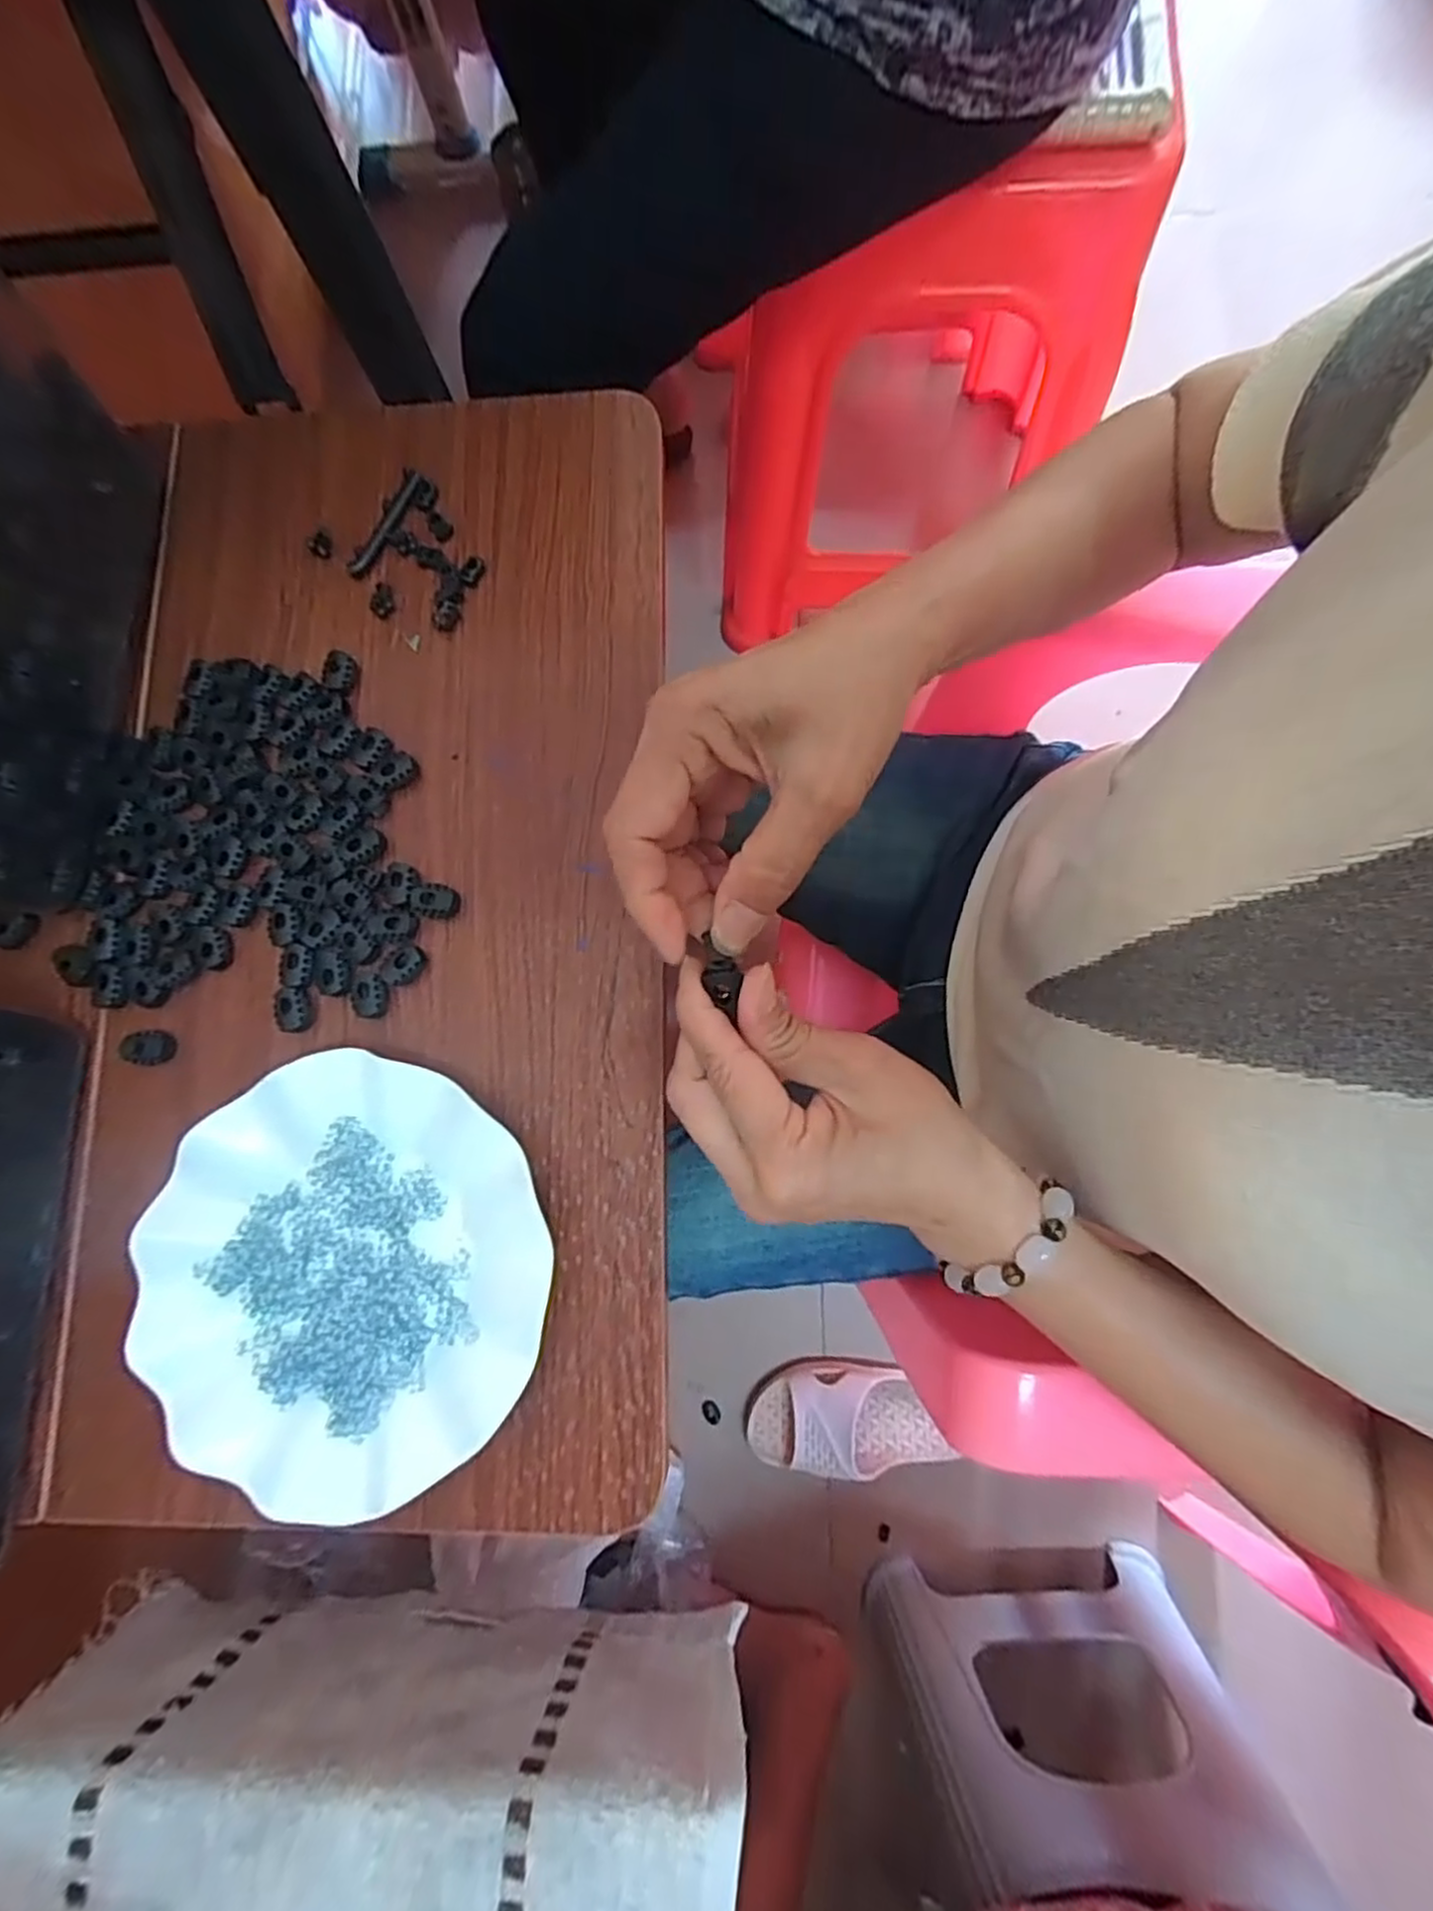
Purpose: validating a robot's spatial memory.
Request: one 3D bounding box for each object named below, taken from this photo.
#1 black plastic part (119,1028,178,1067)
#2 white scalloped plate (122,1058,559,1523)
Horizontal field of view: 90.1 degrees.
[{"bbox_3d":[-0.286,0.046,0.359,0.027,0.007,0.018,-1,80,3],"label":"black plastic part"},{"bbox_3d":[-0.166,0.141,0.320,0.178,0.022,0.176,-1,80,3],"label":"white scalloped plate"}]

